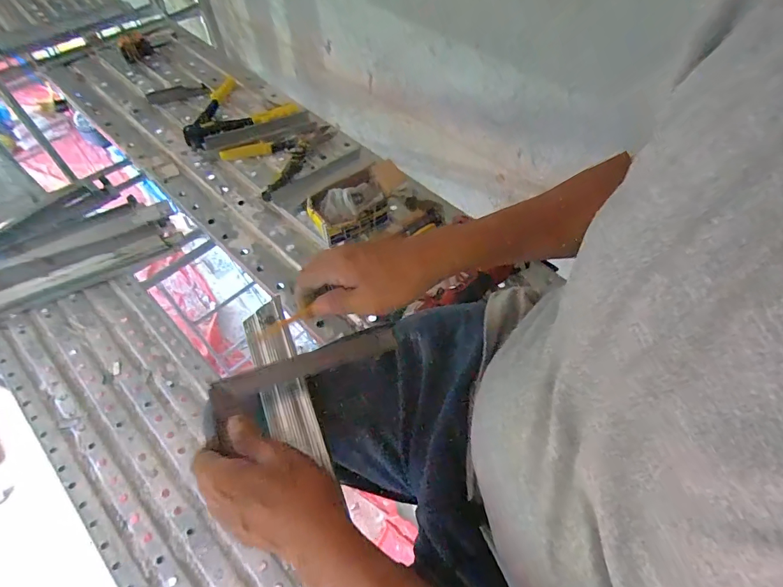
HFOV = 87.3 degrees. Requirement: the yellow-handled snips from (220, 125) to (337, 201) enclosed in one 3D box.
[{"bbox_3d":[-0.215,-0.296,0.850,0.221,0.019,0.162,-39,65,-23],"label":"yellow-handled snips"}]

